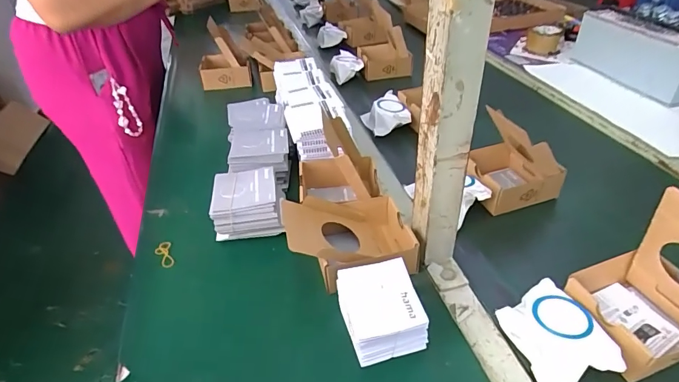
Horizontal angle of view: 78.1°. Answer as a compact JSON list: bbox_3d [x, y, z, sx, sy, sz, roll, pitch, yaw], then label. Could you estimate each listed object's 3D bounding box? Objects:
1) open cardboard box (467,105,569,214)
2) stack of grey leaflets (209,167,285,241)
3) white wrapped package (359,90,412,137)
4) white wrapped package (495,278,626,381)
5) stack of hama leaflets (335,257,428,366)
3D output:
[{"bbox_3d":[0.247,-0.050,0.608,0.123,0.112,0.100,-15,39,-14],"label":"open cardboard box"},{"bbox_3d":[-0.125,0.017,0.579,0.094,0.052,0.096,-9,38,-7],"label":"stack of grey leaflets"},{"bbox_3d":[0.089,-0.149,0.821,0.078,0.054,0.093,-10,38,-8],"label":"white wrapped package"},{"bbox_3d":[0.215,0.141,0.421,0.075,0.027,0.112,-30,47,3],"label":"white wrapped package"},{"bbox_3d":[0.042,0.123,0.433,0.074,0.064,0.075,-11,38,-9],"label":"stack of hama leaflets"}]

